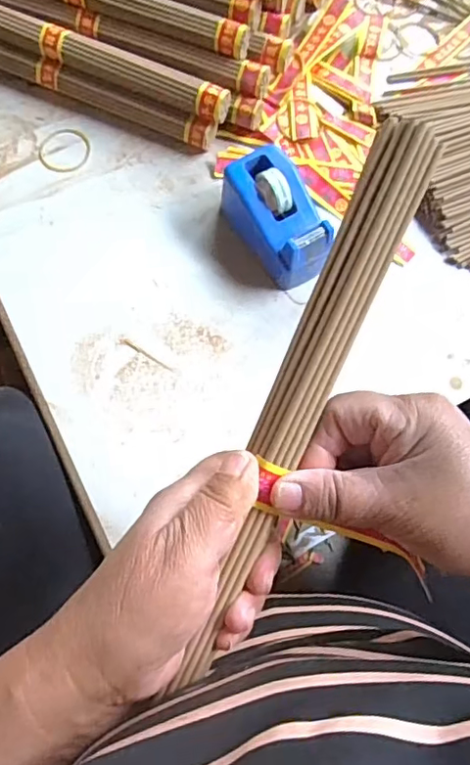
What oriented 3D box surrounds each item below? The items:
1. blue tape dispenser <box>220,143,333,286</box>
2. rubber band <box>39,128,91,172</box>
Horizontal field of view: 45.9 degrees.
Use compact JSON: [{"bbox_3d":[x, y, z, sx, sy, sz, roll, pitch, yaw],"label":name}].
[{"bbox_3d":[0.027,-0.139,0.447,0.057,0.053,0.085,-24,75,-10],"label":"blue tape dispenser"},{"bbox_3d":[-0.151,-0.207,0.491,0.045,0.004,0.045,-8,73,-5],"label":"rubber band"}]

